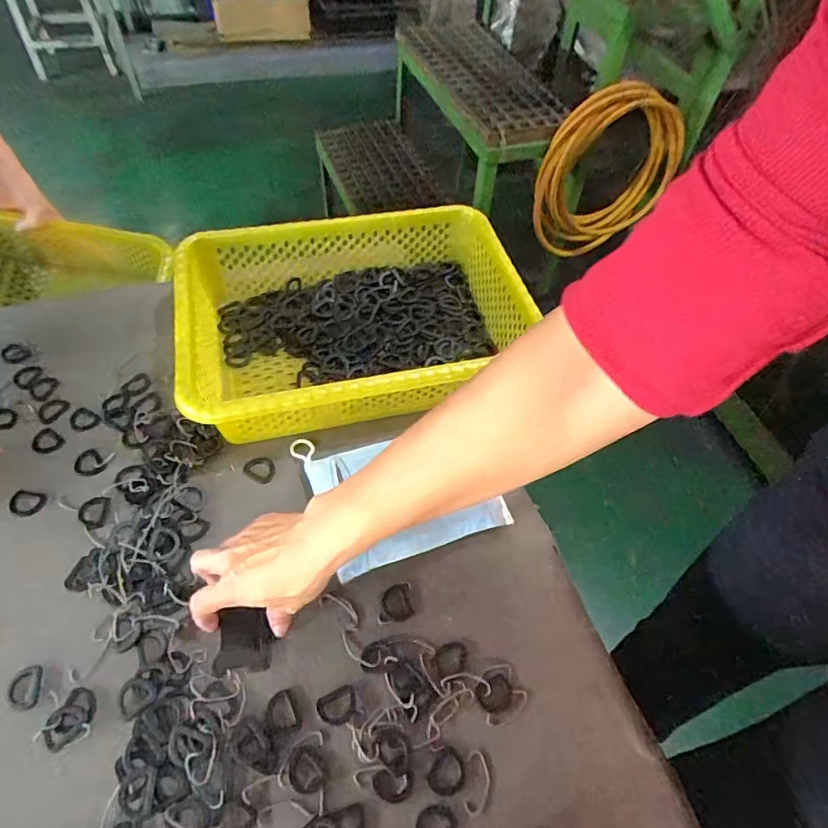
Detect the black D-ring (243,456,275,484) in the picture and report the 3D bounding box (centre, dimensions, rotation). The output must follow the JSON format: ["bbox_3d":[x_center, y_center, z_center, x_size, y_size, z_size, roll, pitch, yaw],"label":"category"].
[{"bbox_3d":[-0.148,0.053,0.504,0.029,0.004,0.026,24,56,14],"label":"black D-ring"}]

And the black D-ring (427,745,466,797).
[{"bbox_3d":[0.024,0.256,0.373,0.024,0.004,0.029,29,58,17],"label":"black D-ring"}]

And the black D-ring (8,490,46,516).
[{"bbox_3d":[-0.347,0.080,0.469,0.029,0.006,0.023,7,54,2],"label":"black D-ring"}]

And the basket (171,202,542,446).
[{"bbox_3d":[-0.058,-0.105,0.554,0.338,0.086,0.244,-12,56,-11],"label":"basket"}]

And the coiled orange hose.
[{"bbox_3d":[0.447,-0.563,1.234,0.368,0.365,0.082,-13,56,-12],"label":"coiled orange hose"}]

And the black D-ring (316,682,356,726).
[{"bbox_3d":[-0.056,0.217,0.389,0.030,0.004,0.023,-21,58,-17],"label":"black D-ring"}]

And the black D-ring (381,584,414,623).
[{"bbox_3d":[-0.015,0.157,0.435,0.025,0.004,0.030,-10,55,-10],"label":"black D-ring"}]

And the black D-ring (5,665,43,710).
[{"bbox_3d":[-0.288,0.202,0.386,0.022,0.004,0.029,-9,55,-10],"label":"black D-ring"}]

